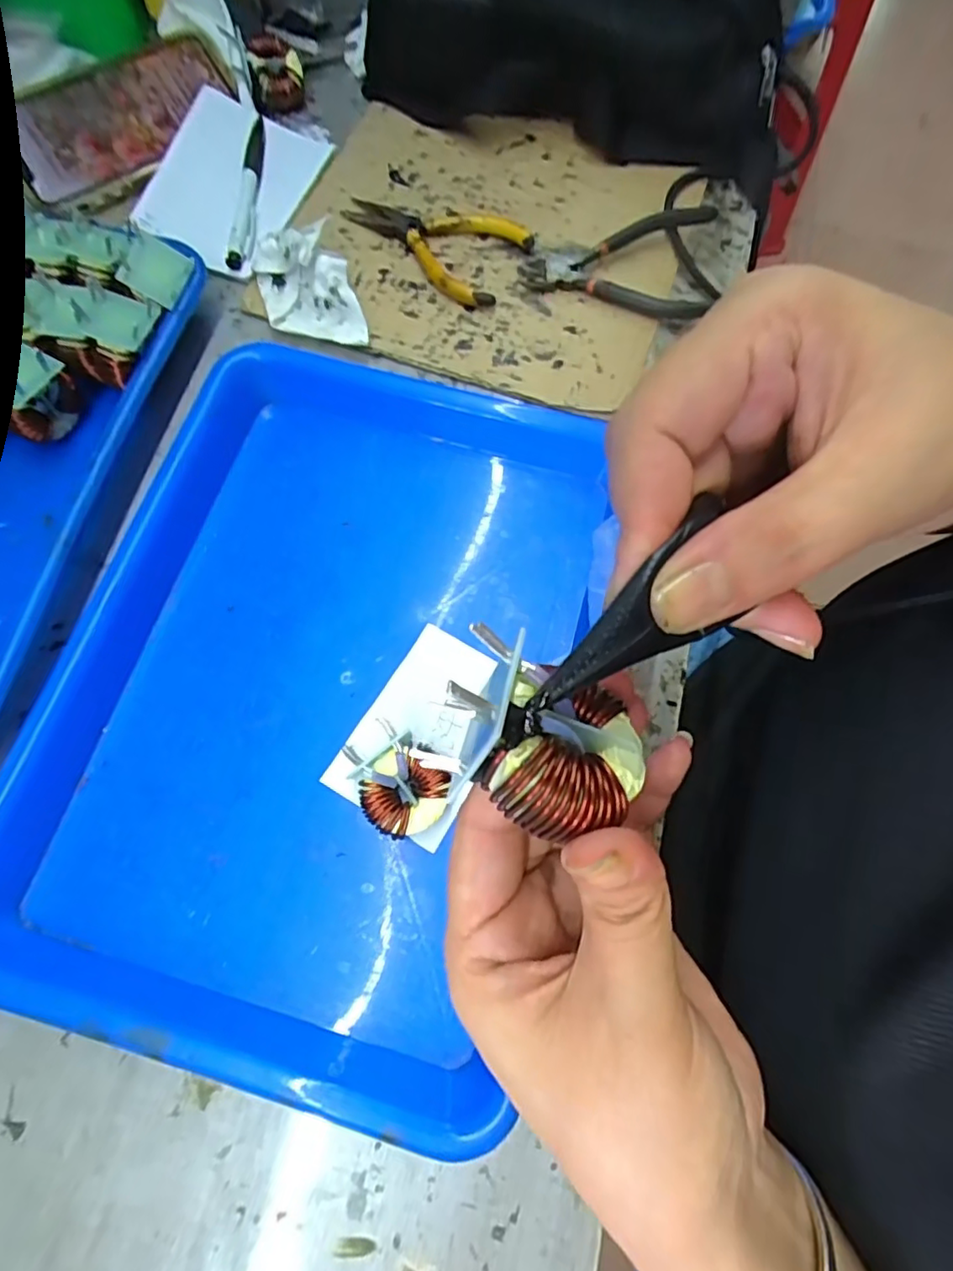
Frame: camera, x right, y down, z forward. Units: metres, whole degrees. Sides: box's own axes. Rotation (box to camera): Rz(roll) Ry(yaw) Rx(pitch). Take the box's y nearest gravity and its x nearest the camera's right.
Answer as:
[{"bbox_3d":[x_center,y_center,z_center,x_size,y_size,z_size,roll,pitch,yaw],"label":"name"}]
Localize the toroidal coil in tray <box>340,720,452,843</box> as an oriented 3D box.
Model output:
[{"bbox_3d":[-0.036,0.067,0.267,0.038,0.028,0.047,-34,76,-11],"label":"toroidal coil in tray"}]

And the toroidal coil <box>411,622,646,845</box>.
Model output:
[{"bbox_3d":[0.015,0.022,0.130,0.045,0.024,0.037,27,74,7],"label":"toroidal coil"}]

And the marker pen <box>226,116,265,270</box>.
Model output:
[{"bbox_3d":[-0.152,-0.299,0.390,0.015,0.007,0.126,1,72,-1],"label":"marker pen"}]

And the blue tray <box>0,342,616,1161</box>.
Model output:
[{"bbox_3d":[-0.083,0.012,0.285,0.250,0.029,0.325,15,73,4],"label":"blue tray"}]

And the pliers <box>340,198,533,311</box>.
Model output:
[{"bbox_3d":[-0.024,-0.263,0.379,0.125,0.011,0.067,40,76,11],"label":"pliers"}]

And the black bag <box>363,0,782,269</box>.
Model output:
[{"bbox_3d":[0.076,-0.392,0.375,0.290,0.087,0.109,25,74,7],"label":"black bag"}]

